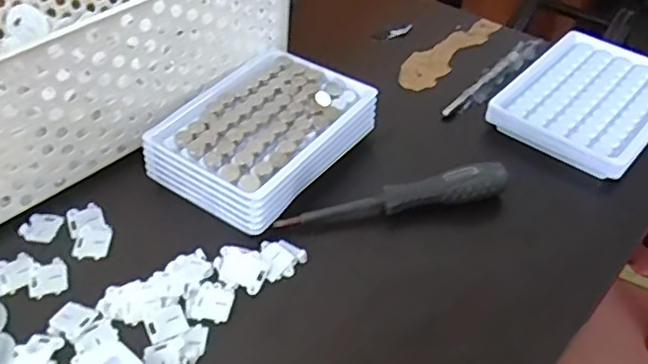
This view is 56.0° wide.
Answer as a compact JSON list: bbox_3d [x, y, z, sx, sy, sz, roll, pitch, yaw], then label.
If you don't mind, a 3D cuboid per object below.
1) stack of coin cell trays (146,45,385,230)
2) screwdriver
[{"bbox_3d":[-0.040,-0.034,0.407,0.105,0.034,0.136,30,51,24],"label":"stack of coin cell trays"},{"bbox_3d":[0.044,0.012,0.372,0.138,0.025,0.017,-8,46,-11],"label":"screwdriver"}]

